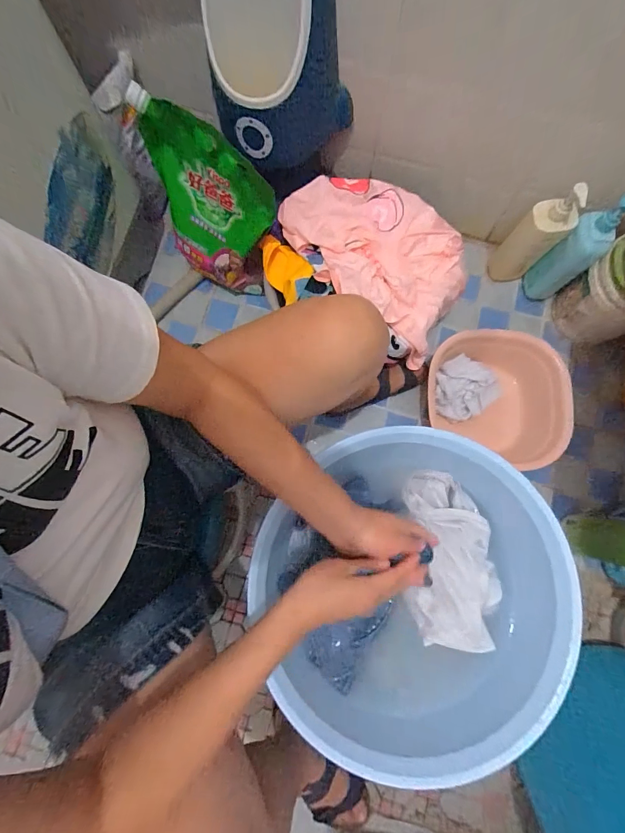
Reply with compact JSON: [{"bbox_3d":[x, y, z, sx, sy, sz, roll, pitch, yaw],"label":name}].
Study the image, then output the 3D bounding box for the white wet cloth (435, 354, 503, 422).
[{"bbox_3d":[0.318,-0.057,0.776,0.136,0.054,0.124,-44,81,-10],"label":"white wet cloth"}]

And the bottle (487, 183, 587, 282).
[{"bbox_3d":[0.455,-0.369,0.757,0.082,0.243,0.055,4,77,0],"label":"bottle"}]

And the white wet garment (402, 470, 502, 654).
[{"bbox_3d":[0.201,0.195,0.511,0.127,0.042,0.228,1,77,-1],"label":"white wet garment"}]

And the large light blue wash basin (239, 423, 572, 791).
[{"bbox_3d":[0.128,0.230,0.508,0.380,0.146,0.383,0,77,-1],"label":"large light blue wash basin"}]

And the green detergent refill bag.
[{"bbox_3d":[-0.206,-0.381,0.696,0.280,0.325,0.087,34,78,7],"label":"green detergent refill bag"}]

